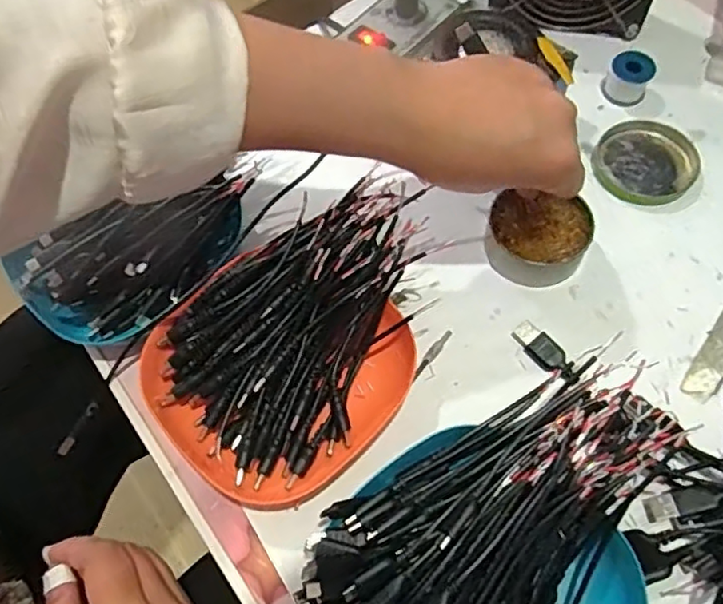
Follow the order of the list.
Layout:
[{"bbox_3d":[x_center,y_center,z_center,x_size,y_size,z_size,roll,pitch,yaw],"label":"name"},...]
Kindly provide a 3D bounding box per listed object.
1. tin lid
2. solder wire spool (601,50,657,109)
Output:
[{"bbox_3d":[0.198,-0.098,0.432,0.066,0.007,0.068,-2,65,4],"label":"tin lid"},{"bbox_3d":[0.194,-0.163,0.453,0.030,0.025,0.027,24,69,15],"label":"solder wire spool"}]

